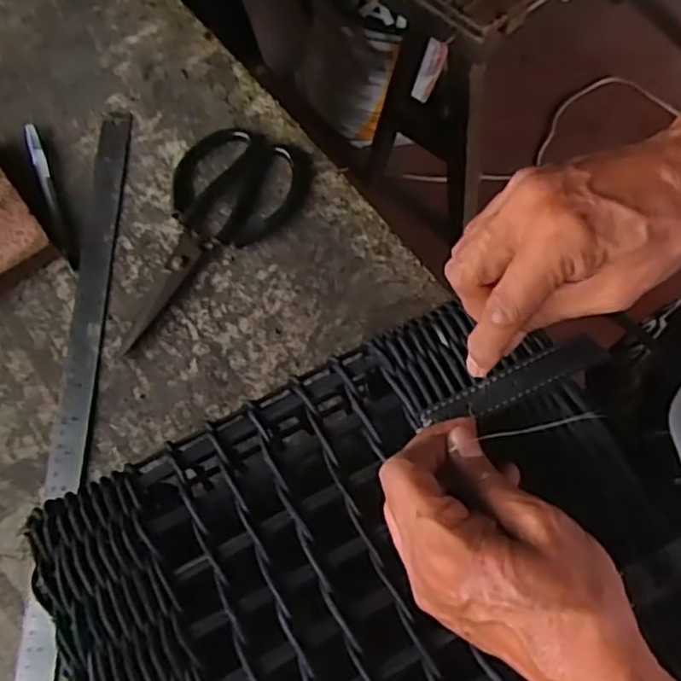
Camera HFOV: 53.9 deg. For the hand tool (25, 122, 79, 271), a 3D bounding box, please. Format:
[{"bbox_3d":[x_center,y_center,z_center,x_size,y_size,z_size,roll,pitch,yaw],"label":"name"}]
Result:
[{"bbox_3d":[-0.242,-0.122,0.556,0.012,0.010,0.149,-22,69,-6],"label":"hand tool"}]

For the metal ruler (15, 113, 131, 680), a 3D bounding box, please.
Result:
[{"bbox_3d":[-0.195,0.022,0.501,0.029,0.007,0.471,-4,67,5],"label":"metal ruler"}]

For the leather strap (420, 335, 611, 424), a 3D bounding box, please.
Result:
[{"bbox_3d":[0.089,0.021,0.343,0.097,0.006,0.018,-23,69,-2],"label":"leather strap"}]

